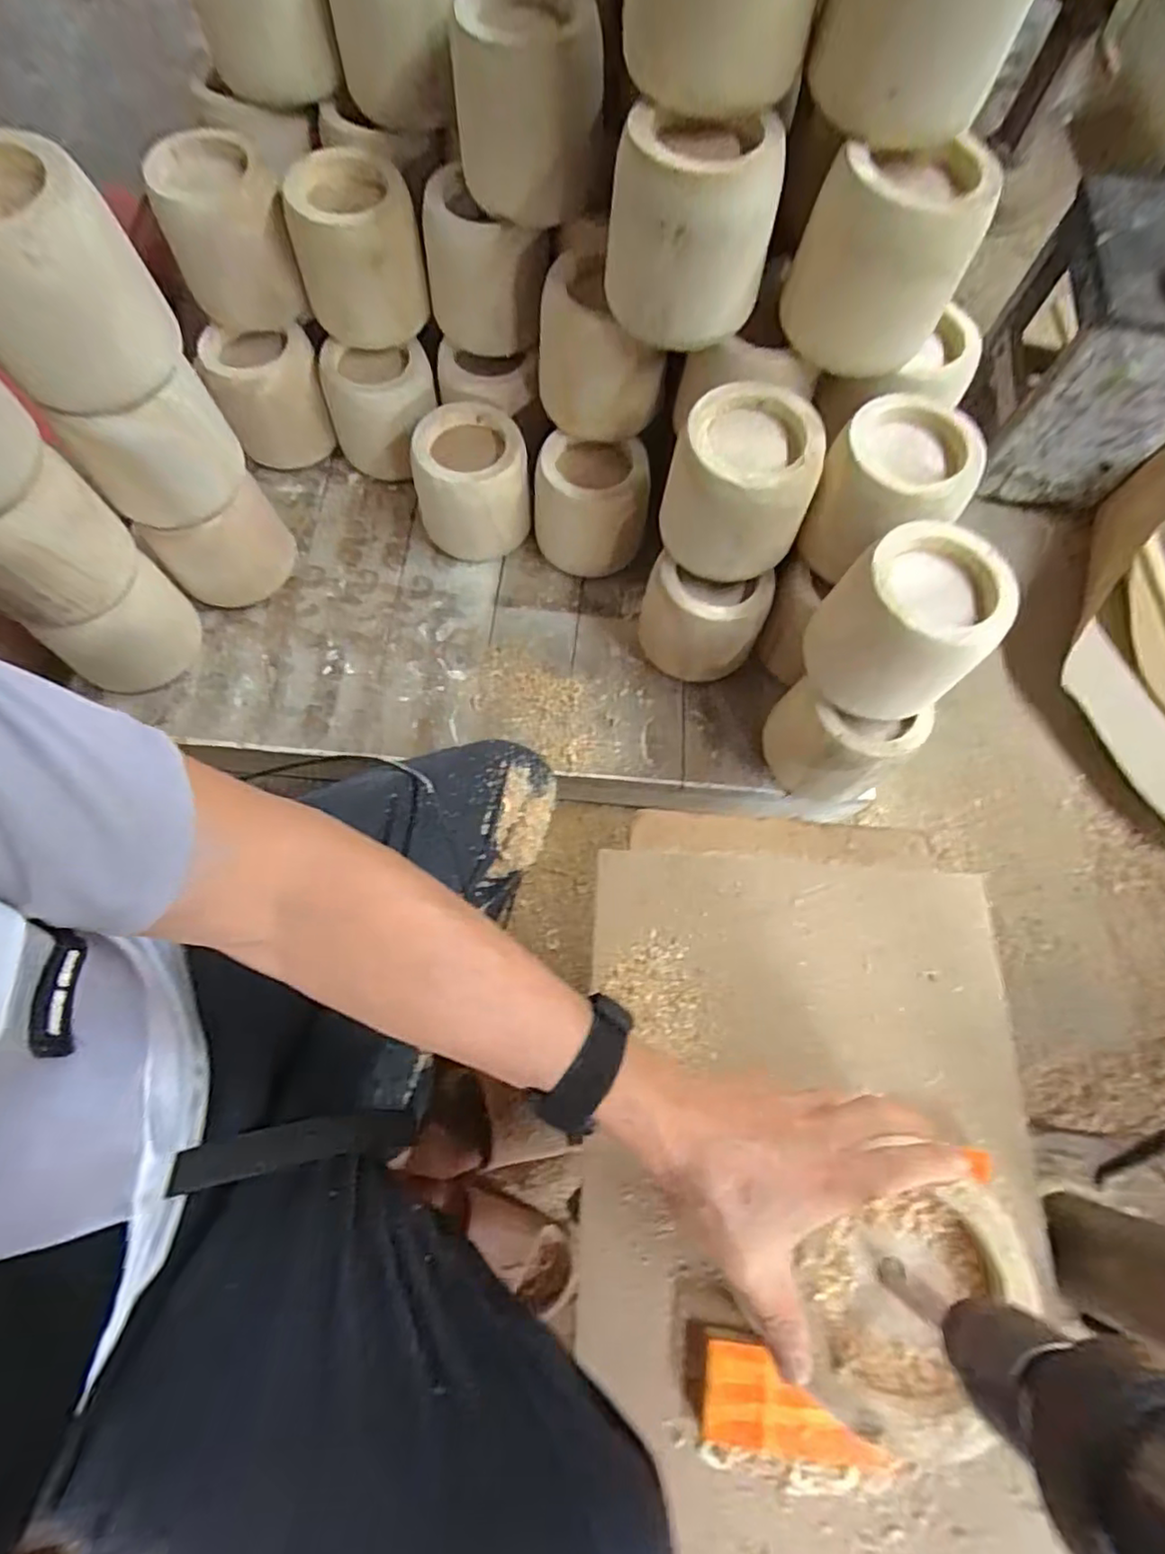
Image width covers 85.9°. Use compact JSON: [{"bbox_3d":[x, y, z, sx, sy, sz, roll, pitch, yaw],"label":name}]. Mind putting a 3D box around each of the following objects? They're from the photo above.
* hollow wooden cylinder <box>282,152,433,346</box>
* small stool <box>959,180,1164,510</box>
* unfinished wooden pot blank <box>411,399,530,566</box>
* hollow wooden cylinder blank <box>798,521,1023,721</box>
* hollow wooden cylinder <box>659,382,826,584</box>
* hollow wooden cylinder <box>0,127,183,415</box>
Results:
[{"bbox_3d":[-0.266,-0.620,0.743,0.144,0.125,0.140,-13,72,-6],"label":"hollow wooden cylinder"},{"bbox_3d":[0.722,-0.596,0.890,0.221,0.285,0.247,9,71,1],"label":"small stool"},{"bbox_3d":[-0.138,-0.372,0.787,0.134,0.135,0.125,-8,71,-5],"label":"unfinished wooden pot blank"},{"bbox_3d":[0.283,-0.136,0.557,0.125,0.118,0.127,1,71,-2],"label":"hollow wooden cylinder blank"},{"bbox_3d":[0.148,-0.279,0.606,0.123,0.127,0.125,1,71,-2],"label":"hollow wooden cylinder"},{"bbox_3d":[-0.430,-0.398,0.501,0.135,0.126,0.134,-38,76,-13],"label":"hollow wooden cylinder"}]

